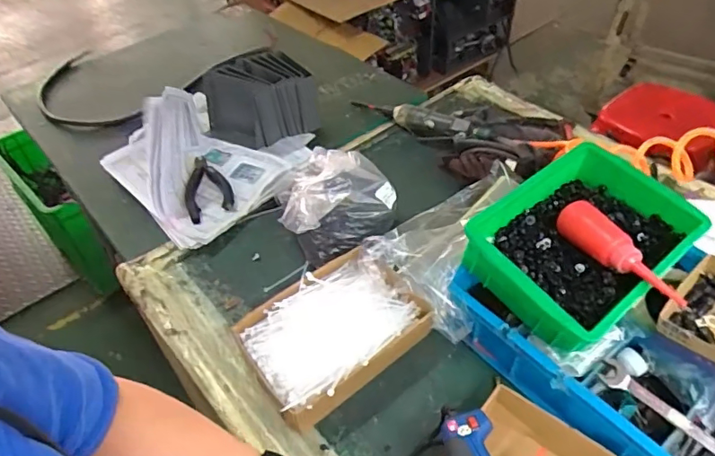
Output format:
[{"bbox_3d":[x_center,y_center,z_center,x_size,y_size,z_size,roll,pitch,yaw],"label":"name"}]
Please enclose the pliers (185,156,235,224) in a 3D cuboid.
[{"bbox_3d":[-0.252,-0.076,0.859,0.073,0.022,0.169,-16,47,-12],"label":"pliers"}]

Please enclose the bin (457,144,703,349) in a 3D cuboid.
[{"bbox_3d":[0.269,0.013,0.605,0.244,0.070,0.174,-32,52,-25],"label":"bin"}]

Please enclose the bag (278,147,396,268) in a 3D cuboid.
[{"bbox_3d":[-0.028,-0.017,0.700,0.152,0.163,0.076,-27,50,-21],"label":"bag"}]

